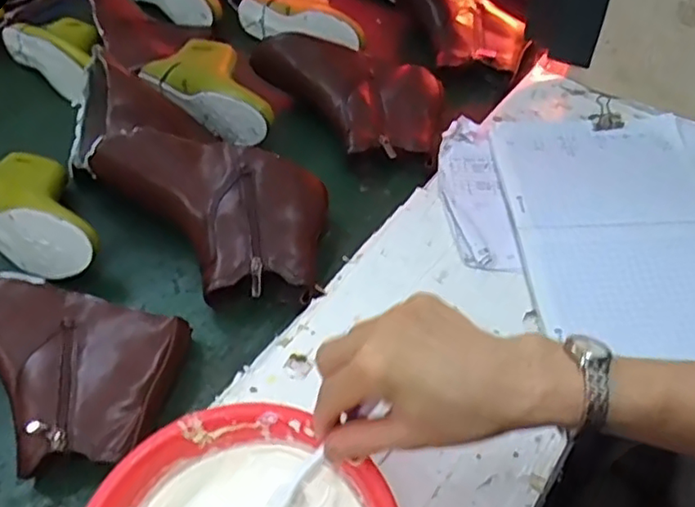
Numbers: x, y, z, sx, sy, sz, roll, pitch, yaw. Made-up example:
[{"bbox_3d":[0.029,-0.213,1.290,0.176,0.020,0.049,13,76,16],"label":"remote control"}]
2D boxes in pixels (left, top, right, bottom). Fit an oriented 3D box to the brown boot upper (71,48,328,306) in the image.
[{"bbox_3d":[-0.153,-0.076,0.651,0.344,0.107,0.162,32,58,28],"label":"brown boot upper"}]

